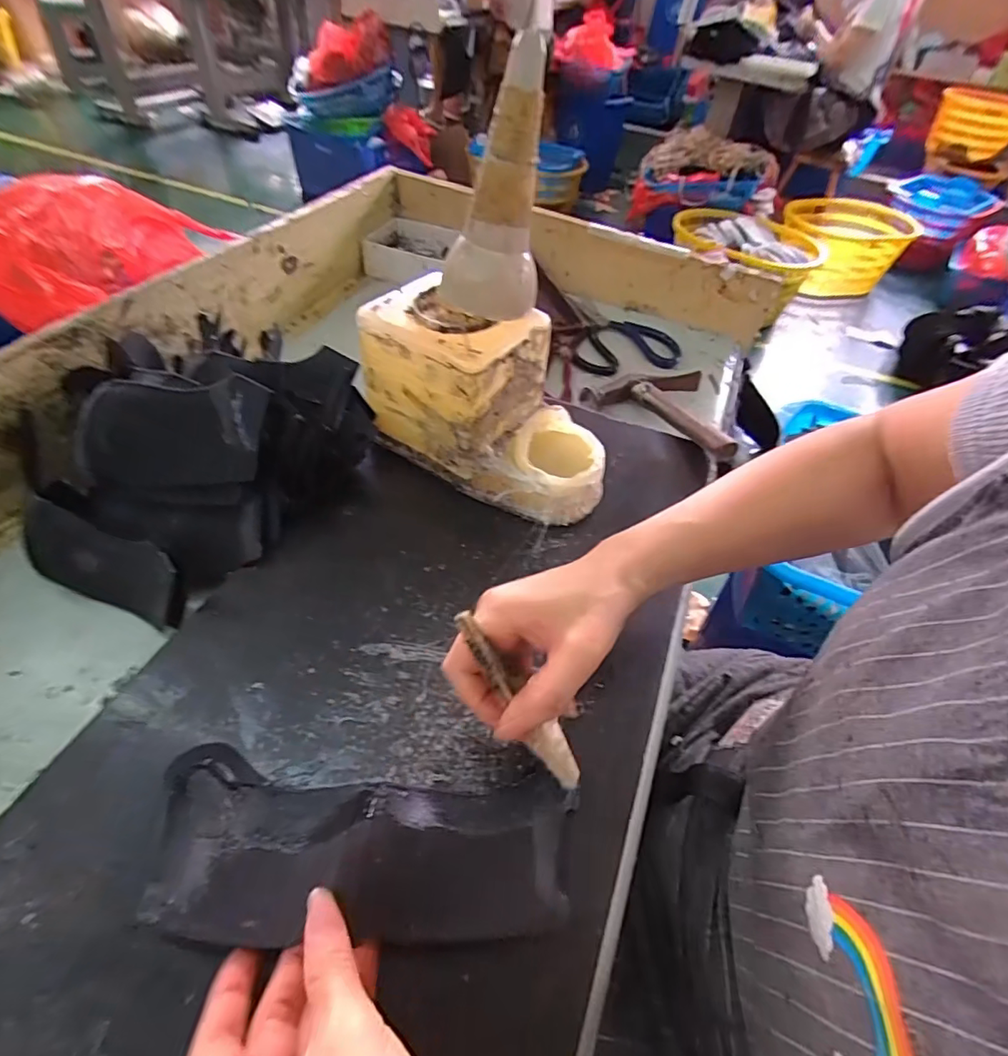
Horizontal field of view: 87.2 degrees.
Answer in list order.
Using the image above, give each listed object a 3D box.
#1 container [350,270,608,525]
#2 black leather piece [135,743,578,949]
[{"bbox_3d":[-0.010,-0.099,0.425,0.204,0.125,0.098,22,51,12],"label":"container"},{"bbox_3d":[-0.068,0.158,0.263,0.200,0.020,0.077,5,50,-3],"label":"black leather piece"}]

